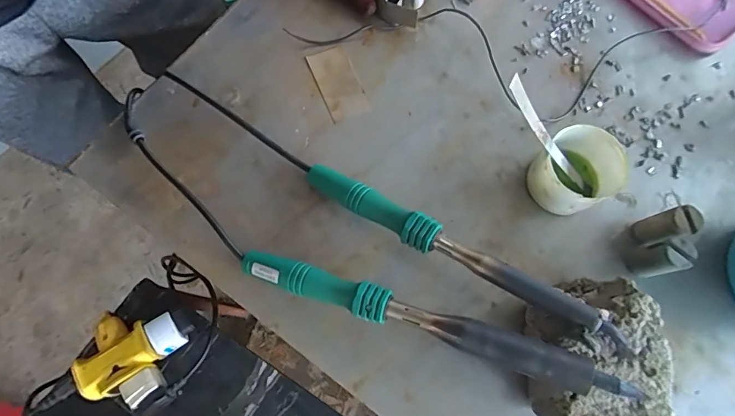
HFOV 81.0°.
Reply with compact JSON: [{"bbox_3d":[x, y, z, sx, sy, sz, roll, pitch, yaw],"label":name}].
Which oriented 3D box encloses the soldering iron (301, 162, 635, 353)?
[{"bbox_3d":[0.060,0.029,0.334,0.266,0.023,0.024,28,74,23],"label":"soldering iron"}]

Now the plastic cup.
[{"bbox_3d":[0.179,-0.032,0.372,0.067,0.053,0.065,-27,74,-8],"label":"plastic cup"}]

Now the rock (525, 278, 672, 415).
[{"bbox_3d":[0.166,0.107,0.326,0.082,0.073,0.106,2,72,0],"label":"rock"}]

